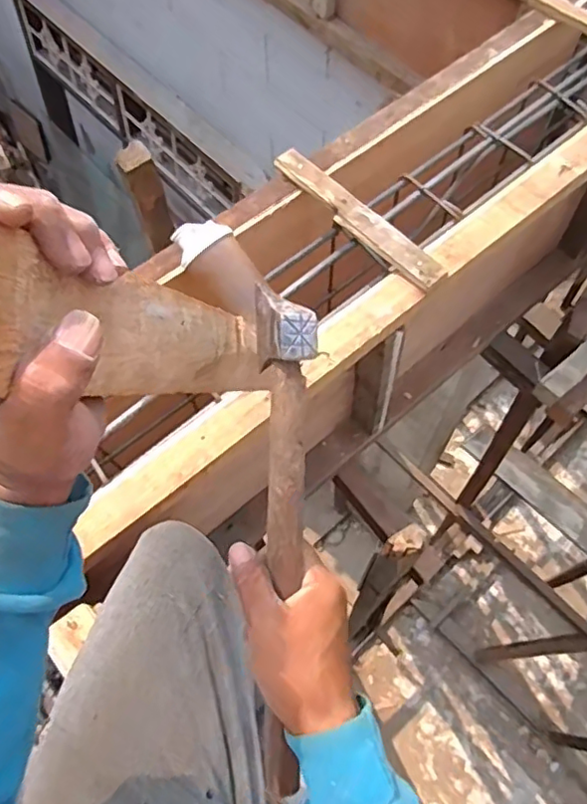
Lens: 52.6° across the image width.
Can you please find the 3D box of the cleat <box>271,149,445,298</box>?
[{"bbox_3d":[0.091,-0.274,0.875,0.049,0.018,0.328,-39,69,-15],"label":"cleat"}]

